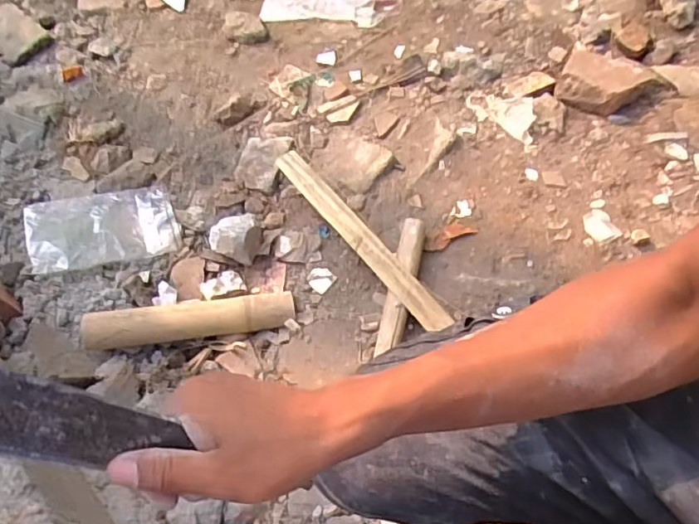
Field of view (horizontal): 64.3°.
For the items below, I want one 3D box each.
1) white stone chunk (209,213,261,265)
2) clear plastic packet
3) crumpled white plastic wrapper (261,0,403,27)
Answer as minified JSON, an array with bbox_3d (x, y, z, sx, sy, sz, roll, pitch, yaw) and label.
[{"bbox_3d":[-0.173,-0.045,0.851,0.074,0.050,0.080,11,59,11],"label":"white stone chunk"},{"bbox_3d":[-0.384,-0.057,0.868,0.213,0.017,0.140,-13,59,-20],"label":"clear plastic packet"},{"bbox_3d":[-0.039,-0.565,1.198,0.288,0.025,0.134,7,59,9],"label":"crumpled white plastic wrapper"}]

